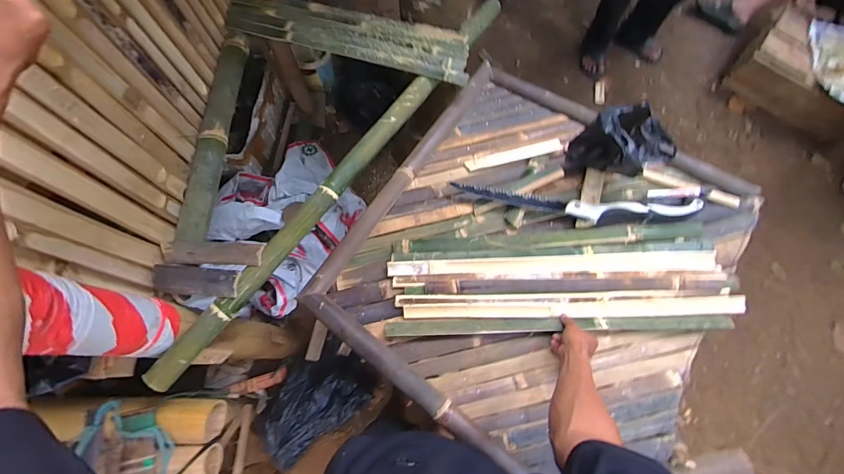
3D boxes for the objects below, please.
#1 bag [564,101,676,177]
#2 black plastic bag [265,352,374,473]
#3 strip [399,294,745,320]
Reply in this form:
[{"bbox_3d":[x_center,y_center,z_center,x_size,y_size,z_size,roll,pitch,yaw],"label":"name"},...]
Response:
[{"bbox_3d":[0.442,-0.198,0.832,0.153,0.215,0.158,-32,75,-10],"label":"bag"},{"bbox_3d":[-0.415,0.590,1.345,0.413,0.097,0.301,-37,76,-11],"label":"black plastic bag"},{"bbox_3d":[0.323,0.156,0.811,0.744,0.016,0.053,-1,87,3],"label":"strip"}]

